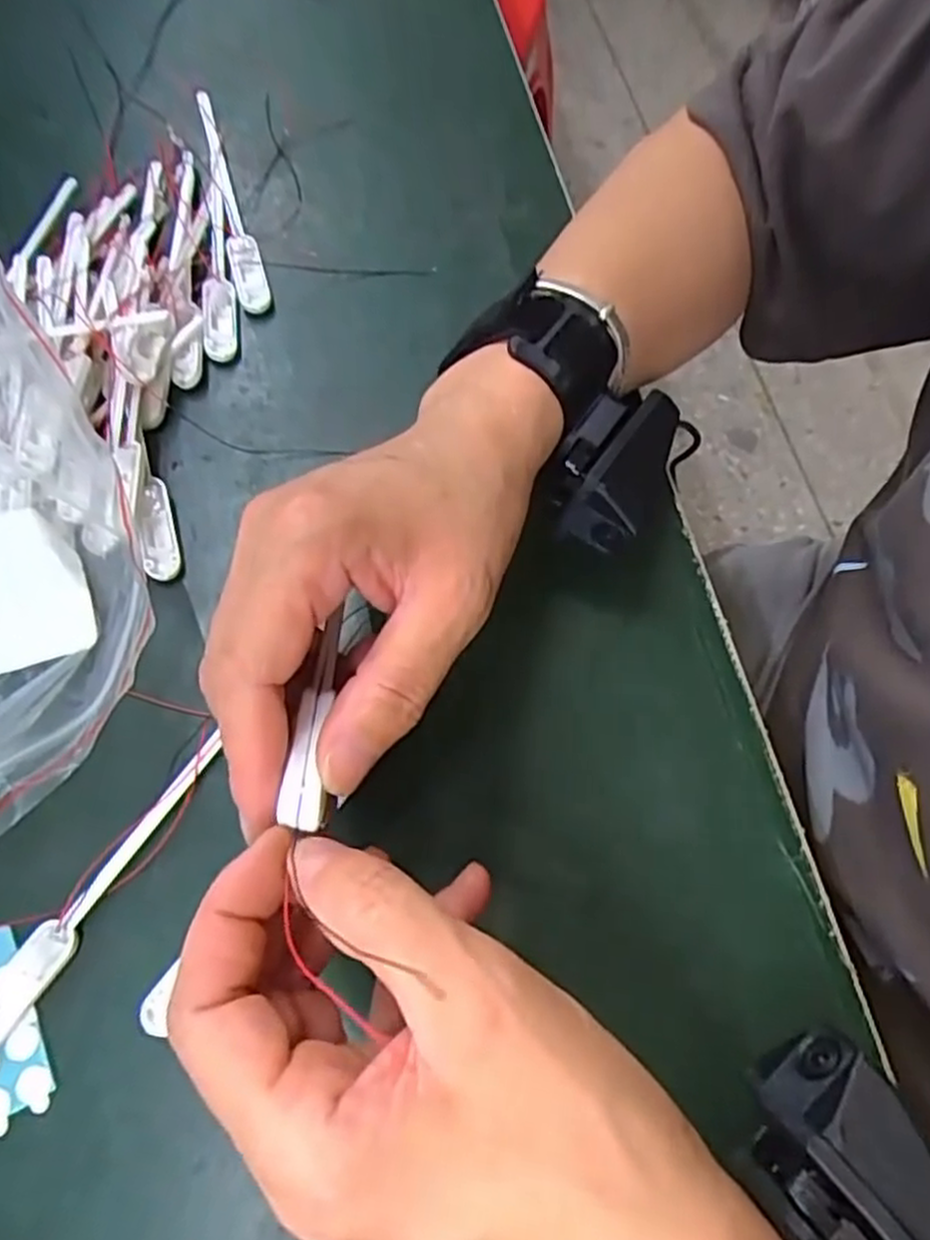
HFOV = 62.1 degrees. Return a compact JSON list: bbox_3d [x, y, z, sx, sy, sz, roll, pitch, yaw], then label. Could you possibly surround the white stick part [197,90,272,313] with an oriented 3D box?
[{"bbox_3d":[-0.118,-0.211,0.387,0.015,0.016,0.139,-17,68,-6],"label":"white stick part"}]

